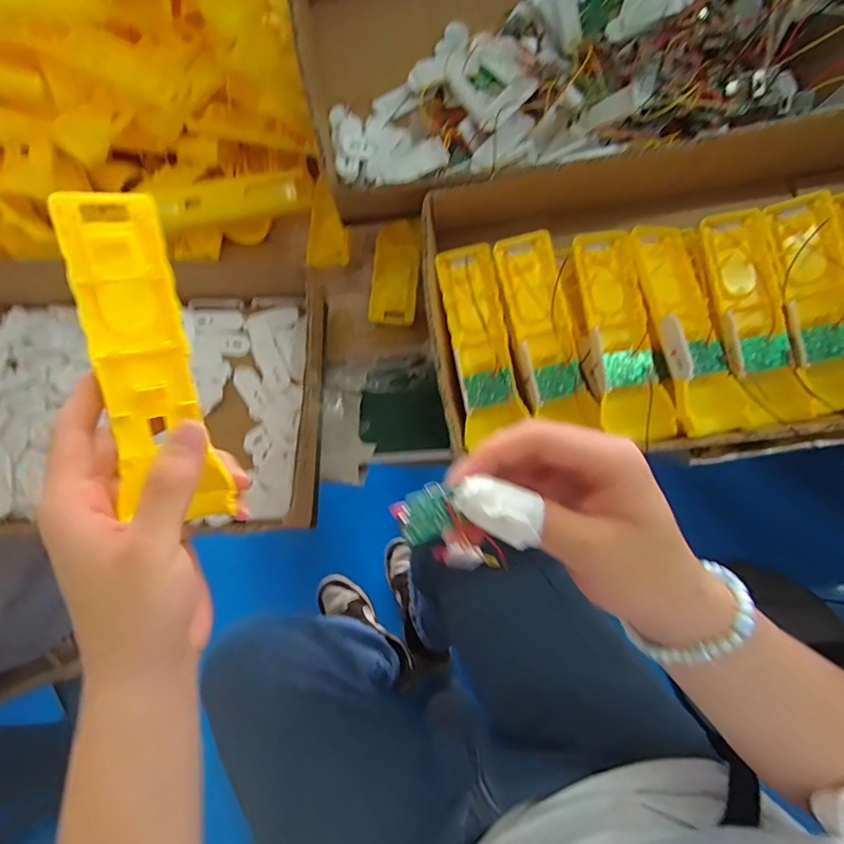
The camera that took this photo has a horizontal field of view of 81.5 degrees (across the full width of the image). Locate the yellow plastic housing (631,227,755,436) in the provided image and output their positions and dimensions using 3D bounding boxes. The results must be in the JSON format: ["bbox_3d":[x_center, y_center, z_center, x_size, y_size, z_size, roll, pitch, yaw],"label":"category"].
[{"bbox_3d":[0.195,-0.073,0.367,0.052,0.043,0.166,-10,64,-1],"label":"yellow plastic housing"}]

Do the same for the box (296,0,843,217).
[{"bbox_3d":[0.121,-0.310,0.401,0.421,0.145,0.247,-11,78,2],"label":"box"}]

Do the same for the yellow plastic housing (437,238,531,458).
[{"bbox_3d":[0.045,-0.063,0.374,0.045,0.026,0.148,-9,80,-1],"label":"yellow plastic housing"}]

